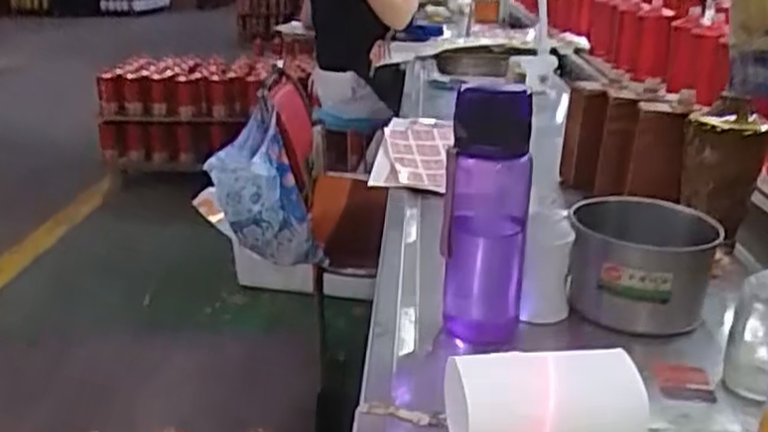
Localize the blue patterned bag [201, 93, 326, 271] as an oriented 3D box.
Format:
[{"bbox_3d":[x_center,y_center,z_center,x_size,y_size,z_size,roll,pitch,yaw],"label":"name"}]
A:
[{"bbox_3d":[-0.218,-0.032,1.406,0.200,0.285,0.109,-12,22,-29],"label":"blue patterned bag"}]

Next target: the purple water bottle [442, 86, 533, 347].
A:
[{"bbox_3d":[0.090,0.001,0.677,0.074,0.233,0.075,4,20,9],"label":"purple water bottle"}]

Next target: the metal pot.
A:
[{"bbox_3d":[0.248,0.049,0.737,0.131,0.099,0.112,5,20,13],"label":"metal pot"}]

